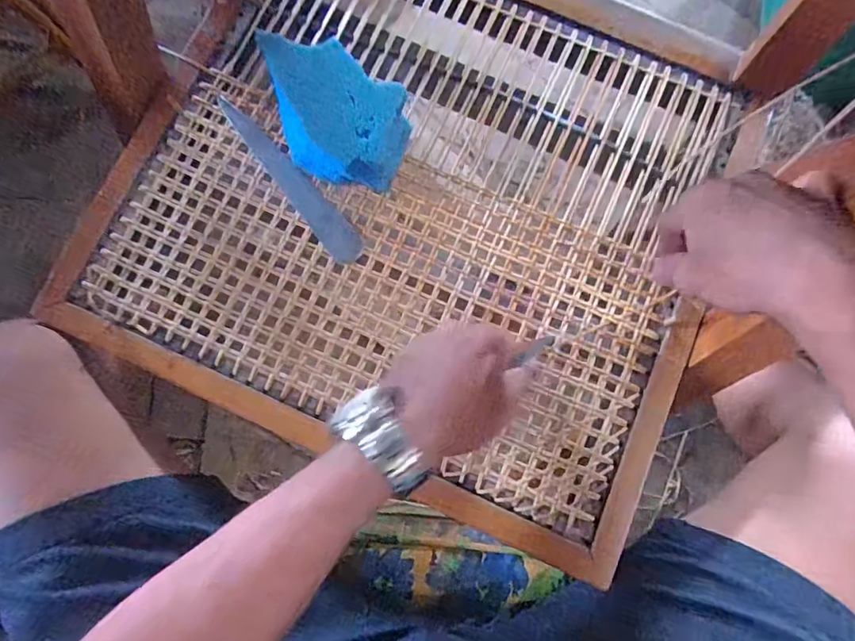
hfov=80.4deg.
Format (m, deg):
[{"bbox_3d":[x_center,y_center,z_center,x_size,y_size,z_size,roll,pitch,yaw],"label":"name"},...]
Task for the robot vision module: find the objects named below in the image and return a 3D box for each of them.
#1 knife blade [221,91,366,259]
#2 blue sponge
[{"bbox_3d":[-0.116,-0.120,0.428,0.025,0.004,0.175,-39,85,-6],"label":"knife blade"},{"bbox_3d":[-0.078,-0.167,0.405,0.123,0.070,0.091,21,79,6],"label":"blue sponge"}]

